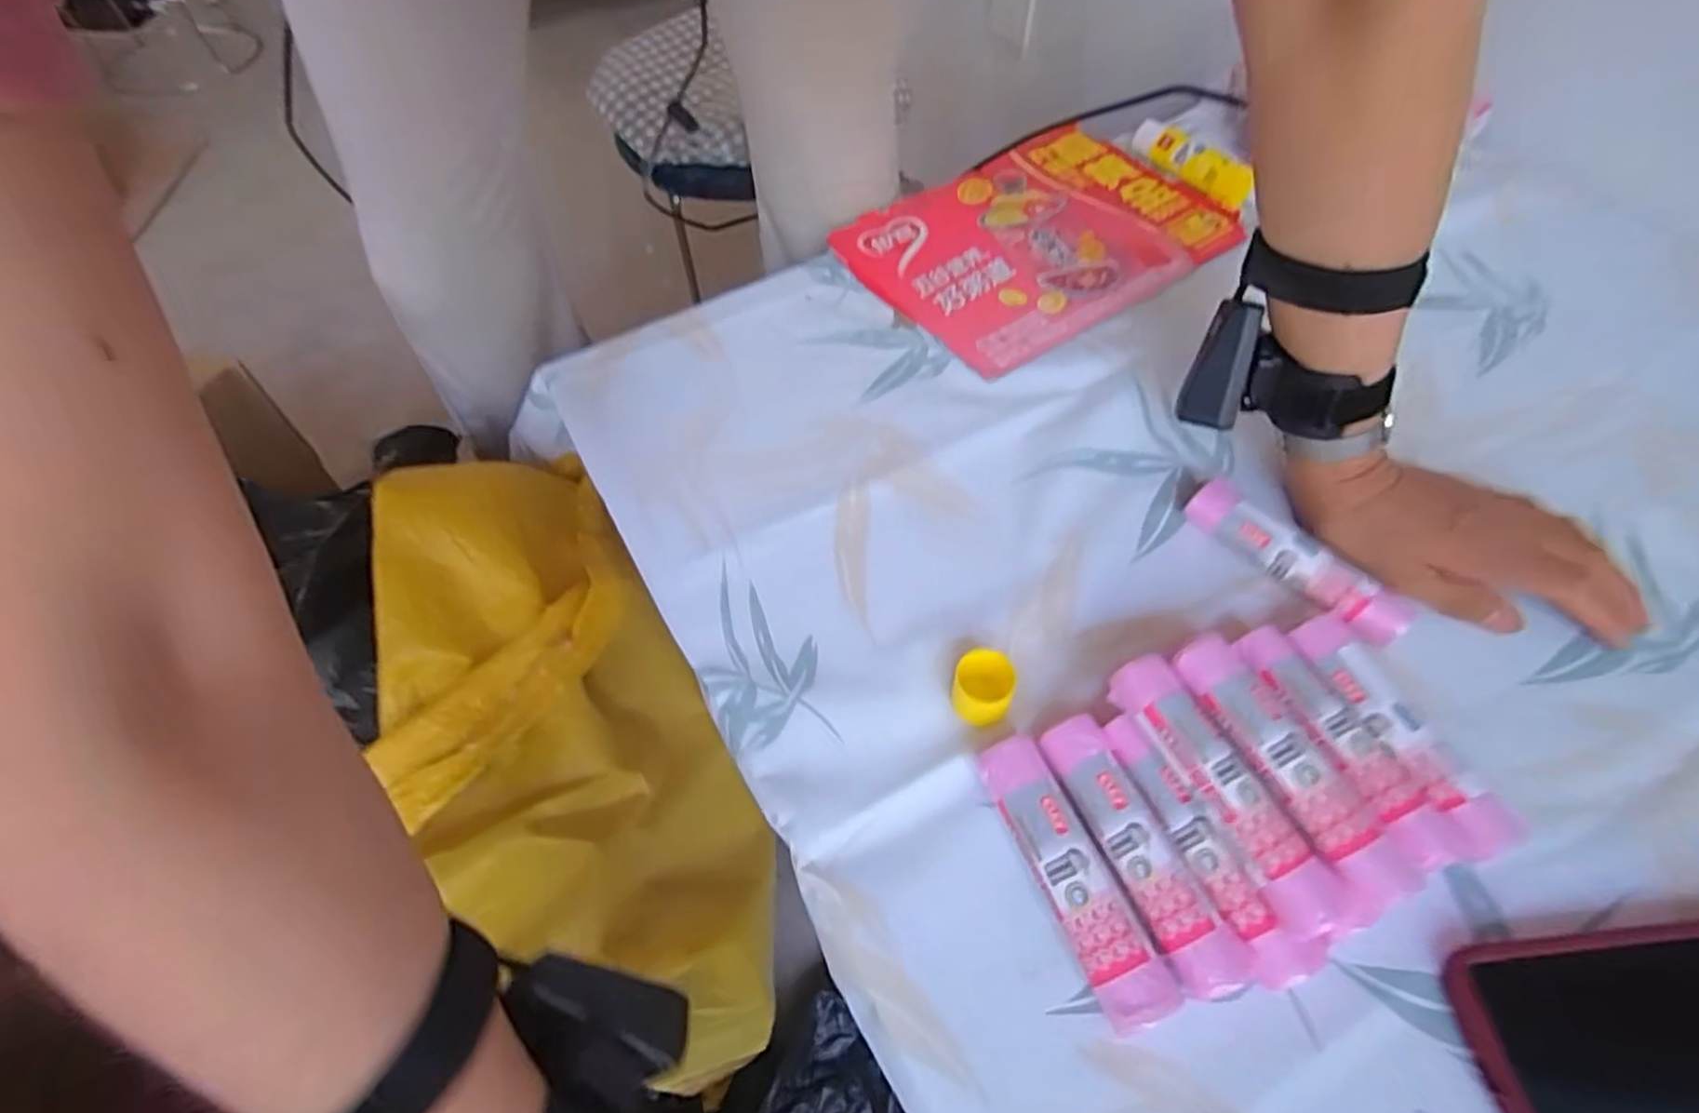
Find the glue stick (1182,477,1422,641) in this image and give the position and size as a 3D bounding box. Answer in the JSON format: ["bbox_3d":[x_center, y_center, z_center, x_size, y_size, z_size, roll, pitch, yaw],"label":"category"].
[{"bbox_3d":[0.238,0.002,0.399,0.022,0.020,0.120,-37,62,-20],"label":"glue stick"}]

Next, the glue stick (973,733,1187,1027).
[{"bbox_3d":[0.094,0.136,0.319,0.028,0.023,0.119,-20,59,-10],"label":"glue stick"}]

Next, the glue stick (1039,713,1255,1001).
[{"bbox_3d":[0.125,0.129,0.324,0.030,0.023,0.119,-21,59,-11],"label":"glue stick"}]

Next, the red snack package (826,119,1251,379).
[{"bbox_3d":[0.157,-0.263,0.576,0.294,0.024,0.199,-31,61,-17],"label":"red snack package"}]

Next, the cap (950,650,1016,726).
[{"bbox_3d":[0.066,0.066,0.366,0.028,0.027,0.030,-1,57,2],"label":"cap"}]

